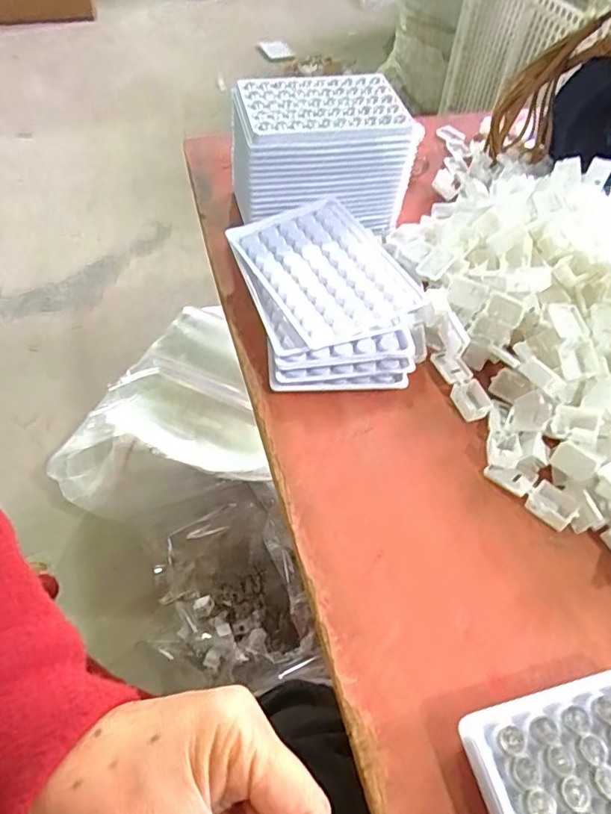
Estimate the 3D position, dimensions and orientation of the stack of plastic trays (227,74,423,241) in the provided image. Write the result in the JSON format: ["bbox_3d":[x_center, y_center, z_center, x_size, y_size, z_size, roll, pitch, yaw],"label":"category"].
[{"bbox_3d":[0.012,-0.202,0.443,0.137,0.082,0.095,-1,53,-6],"label":"stack of plastic trays"}]

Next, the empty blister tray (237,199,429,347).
[{"bbox_3d":[0.014,-0.099,0.394,0.092,0.006,0.126,-26,61,-16],"label":"empty blister tray"}]

